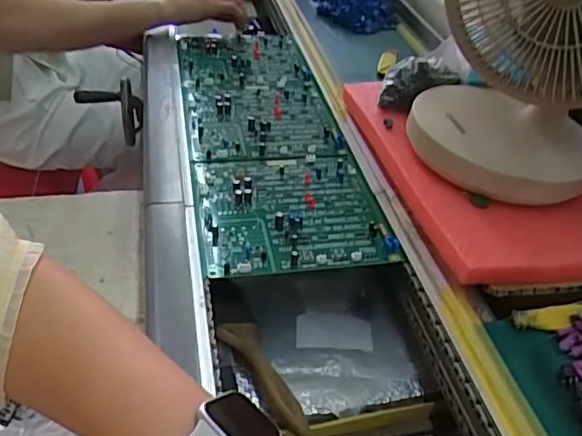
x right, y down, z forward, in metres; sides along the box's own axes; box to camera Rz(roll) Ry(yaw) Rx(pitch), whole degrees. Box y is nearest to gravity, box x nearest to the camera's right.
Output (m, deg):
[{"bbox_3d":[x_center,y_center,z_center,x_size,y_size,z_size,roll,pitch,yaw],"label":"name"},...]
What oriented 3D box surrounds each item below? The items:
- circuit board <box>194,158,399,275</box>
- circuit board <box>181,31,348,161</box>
[{"bbox_3d":[-0.005,-0.010,0.575,0.172,0.023,0.166,-5,39,-11],"label":"circuit board"},{"bbox_3d":[-0.056,-0.178,0.757,0.175,0.025,0.322,-5,39,-11],"label":"circuit board"}]

